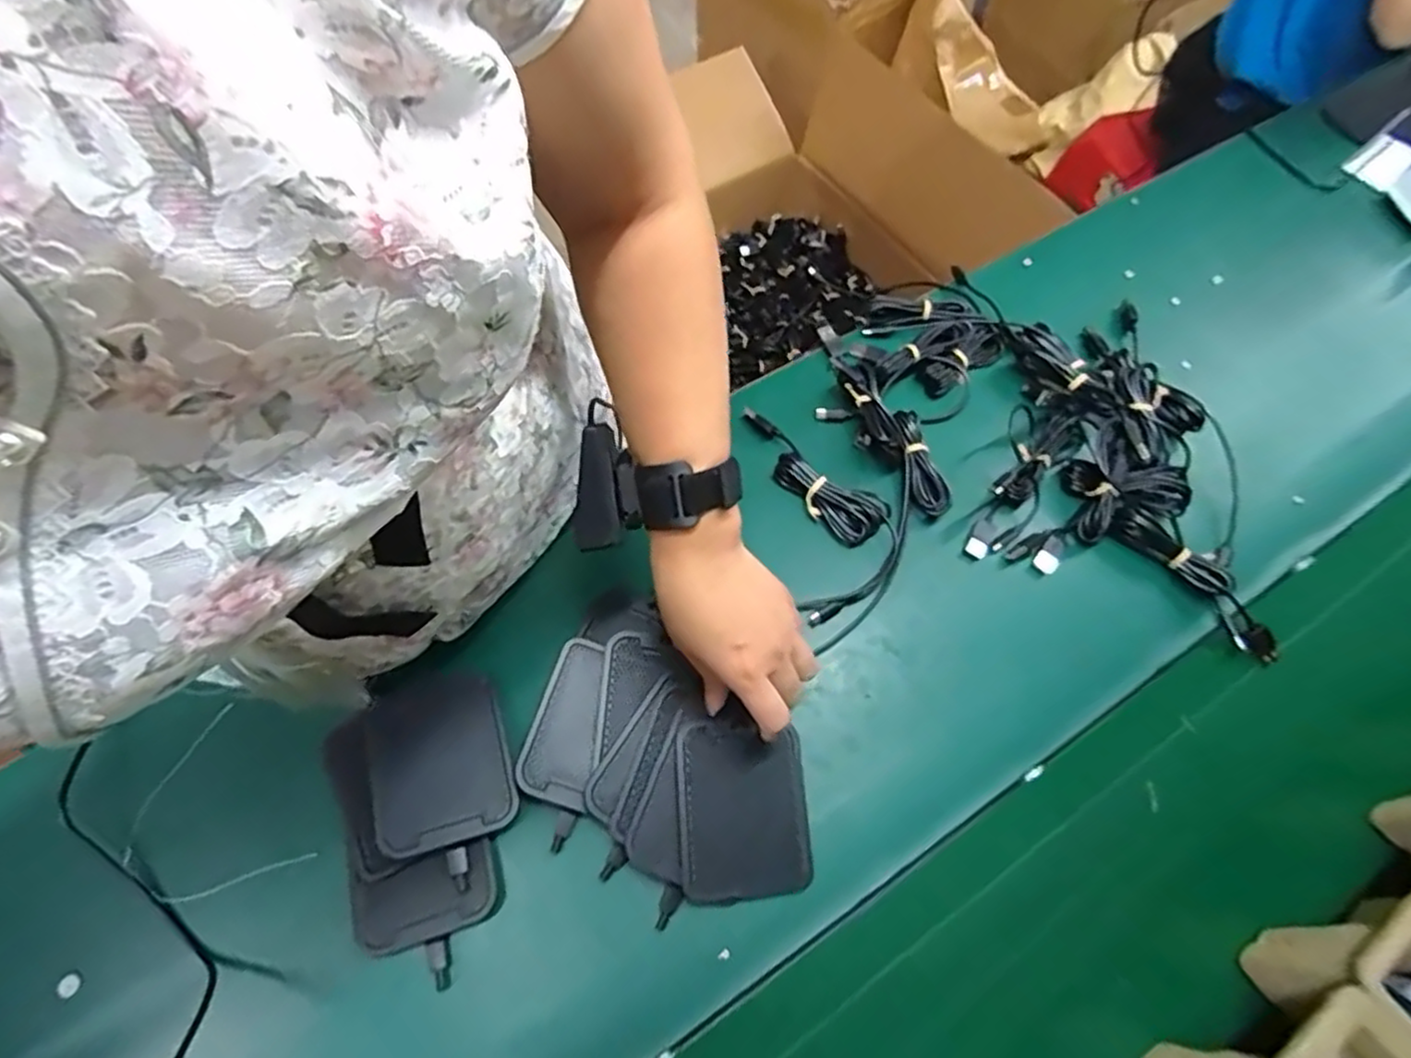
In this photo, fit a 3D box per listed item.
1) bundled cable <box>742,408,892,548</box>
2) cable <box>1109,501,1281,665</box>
[{"bbox_3d":[0.075,-0.040,0.536,0.134,0.016,0.040,42,77,12],"label":"bundled cable"},{"bbox_3d":[0.351,0.036,0.508,0.026,0.028,0.140,-38,76,-11],"label":"cable"}]

